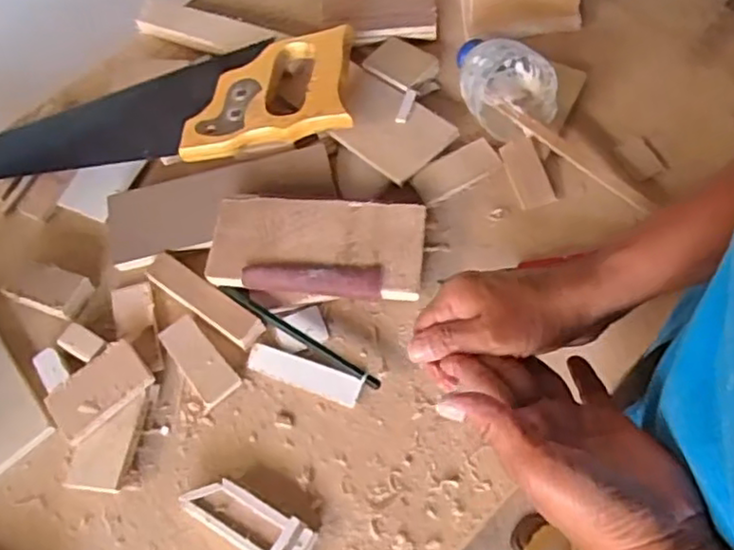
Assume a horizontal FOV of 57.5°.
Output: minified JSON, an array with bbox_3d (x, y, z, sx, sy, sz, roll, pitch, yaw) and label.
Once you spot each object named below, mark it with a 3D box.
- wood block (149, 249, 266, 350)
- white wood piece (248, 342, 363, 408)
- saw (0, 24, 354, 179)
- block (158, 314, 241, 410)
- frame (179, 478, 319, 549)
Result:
[{"bbox_3d":[-0.122,0.017,0.495,0.105,0.014,0.024,33,73,22],"label":"wood block"},{"bbox_3d":[-0.044,0.069,0.467,0.084,0.007,0.022,15,81,17],"label":"white wood piece"},{"bbox_3d":[-0.212,-0.127,0.575,0.406,0.023,0.102,-12,61,9],"label":"saw"},{"bbox_3d":[-0.121,0.060,0.481,0.029,0.008,0.070,-38,65,-10],"label":"block"},{"bbox_3d":[-0.075,0.156,0.423,0.088,0.015,0.031,23,70,18],"label":"frame"}]

